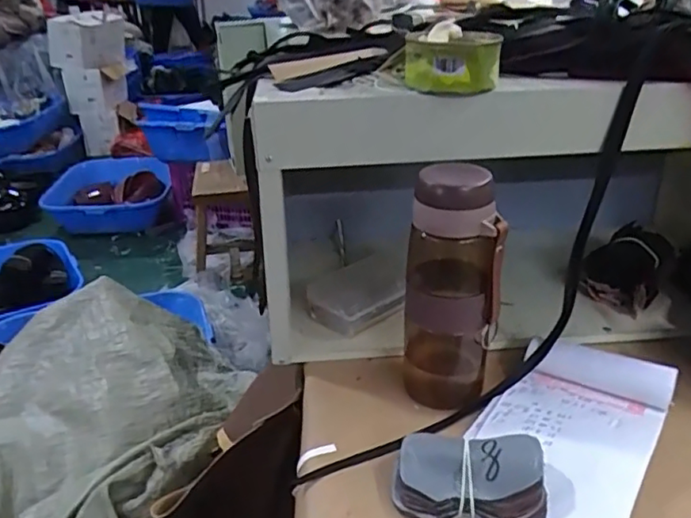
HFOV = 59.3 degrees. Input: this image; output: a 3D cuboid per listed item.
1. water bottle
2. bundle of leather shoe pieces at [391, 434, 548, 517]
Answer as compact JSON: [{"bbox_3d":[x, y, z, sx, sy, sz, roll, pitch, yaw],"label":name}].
[{"bbox_3d":[0.093,0.026,0.543,0.082,0.221,0.069,0,27,6],"label":"water bottle"},{"bbox_3d":[0.094,0.169,0.471,0.113,0.038,0.077,2,27,10],"label":"bundle of leather shoe pieces"}]

